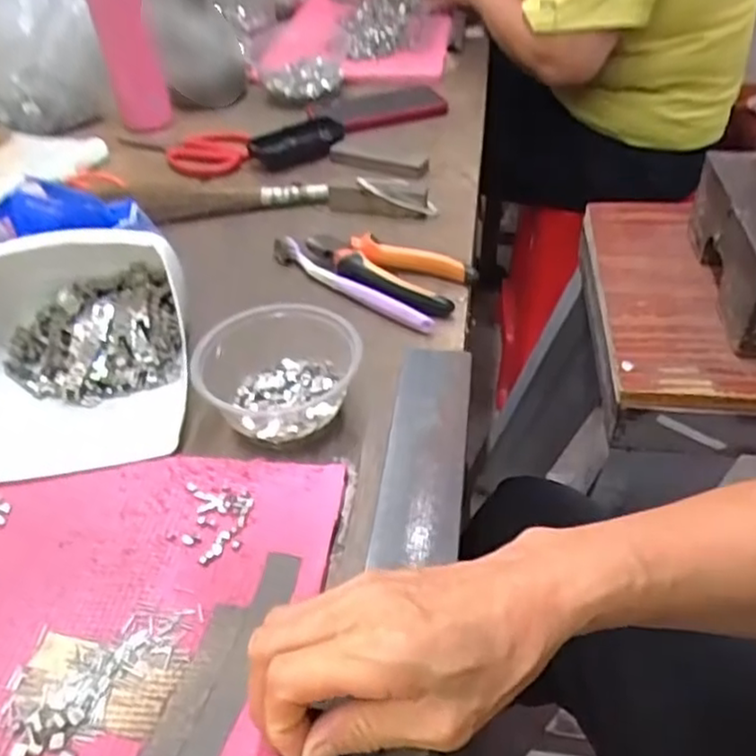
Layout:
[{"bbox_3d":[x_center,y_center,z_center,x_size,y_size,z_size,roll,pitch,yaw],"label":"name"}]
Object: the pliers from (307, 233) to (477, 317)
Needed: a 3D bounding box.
[{"bbox_3d":[0.001,-0.088,0.581,0.145,0.025,0.068,19,47,21],"label":"pliers"}]

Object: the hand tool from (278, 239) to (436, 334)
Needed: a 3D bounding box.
[{"bbox_3d":[-0.028,-0.079,0.578,0.020,0.018,0.184,-34,52,-30],"label":"hand tool"}]

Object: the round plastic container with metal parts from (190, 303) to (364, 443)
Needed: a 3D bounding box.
[{"bbox_3d":[-0.066,-0.006,0.467,0.092,0.046,0.099,-1,43,1],"label":"round plastic container with metal parts"}]

